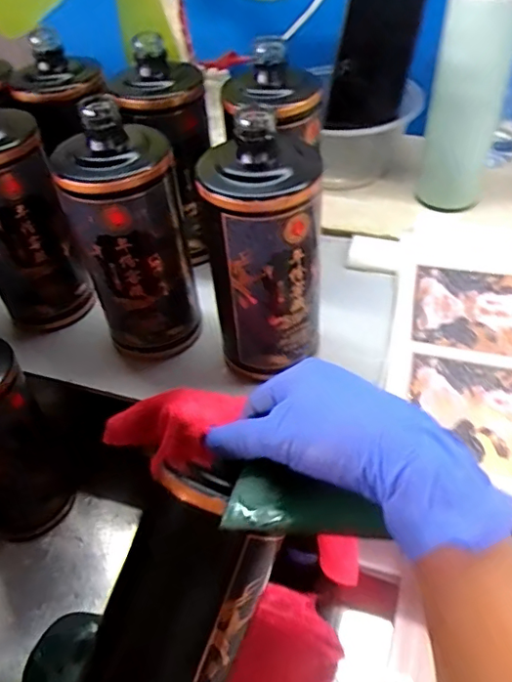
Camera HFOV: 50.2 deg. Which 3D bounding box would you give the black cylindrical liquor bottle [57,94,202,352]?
[{"bbox_3d":[-0.094,-0.078,0.419,0.078,0.177,0.085,-2,50,2],"label":"black cylindrical liquor bottle"}]

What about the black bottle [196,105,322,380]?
[{"bbox_3d":[0.004,-0.055,0.387,0.080,0.195,0.075,-5,50,-1],"label":"black bottle"}]

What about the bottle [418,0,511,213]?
[{"bbox_3d":[0.186,-0.213,0.489,0.063,0.200,0.074,14,52,15],"label":"bottle"}]

